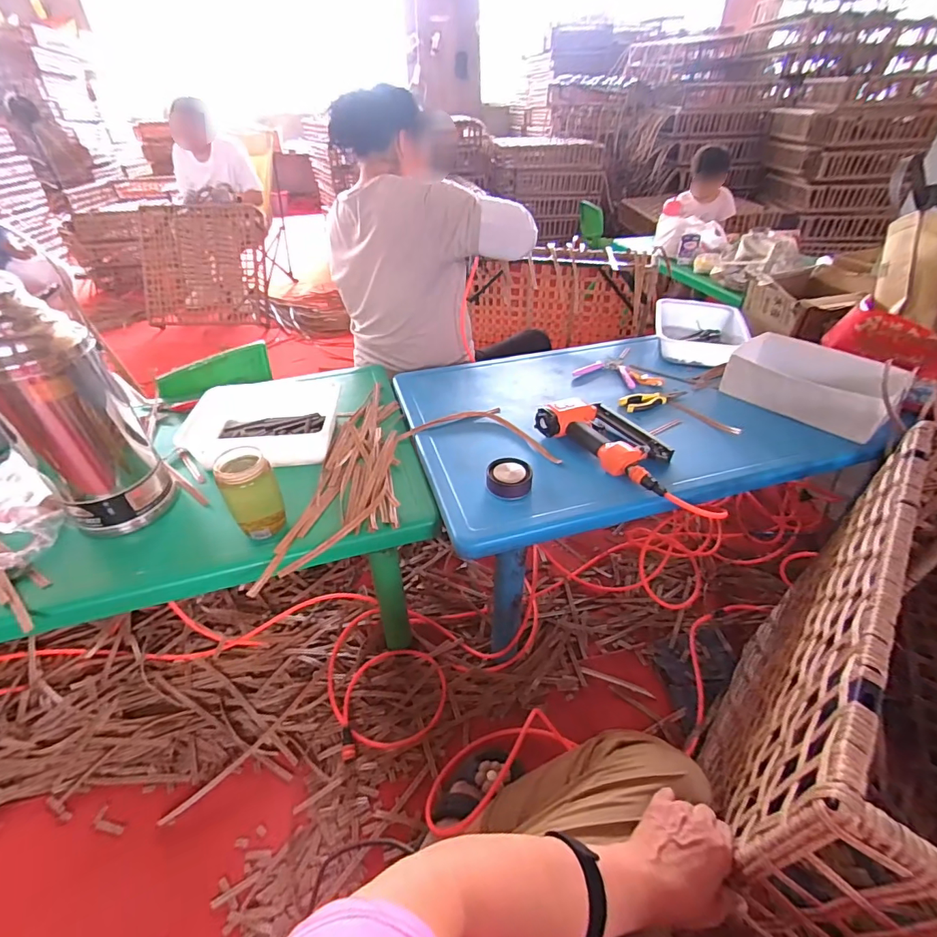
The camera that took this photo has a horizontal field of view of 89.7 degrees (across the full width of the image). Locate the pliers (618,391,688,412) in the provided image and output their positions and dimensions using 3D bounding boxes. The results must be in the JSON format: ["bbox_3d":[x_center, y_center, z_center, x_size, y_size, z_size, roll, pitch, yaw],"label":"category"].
[{"bbox_3d":[0.416,-0.156,1.035,0.184,0.020,0.050,-17,41,-18],"label":"pliers"}]

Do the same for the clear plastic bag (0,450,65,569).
[{"bbox_3d":[-0.709,0.067,0.719,0.157,0.089,0.126,24,44,29],"label":"clear plastic bag"}]

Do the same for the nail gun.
[{"bbox_3d":[0.268,-0.053,0.862,0.137,0.064,0.273,-28,45,-30],"label":"nail gun"}]

